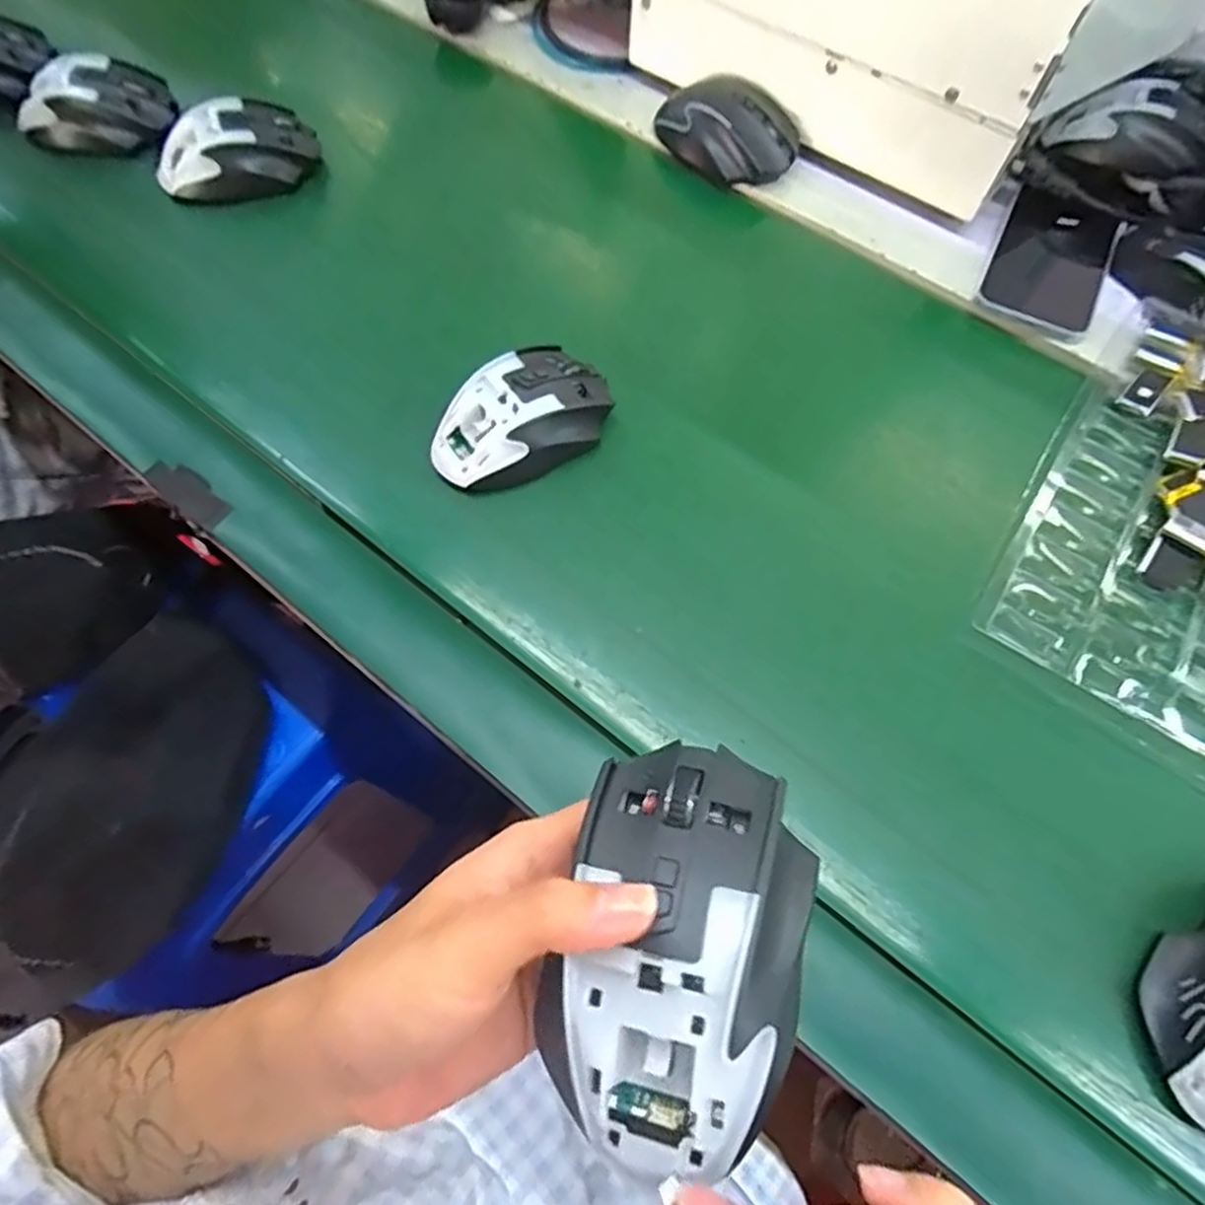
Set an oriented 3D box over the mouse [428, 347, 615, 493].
[{"bbox_3d":[-0.049,-0.111,0.418,0.110,0.039,0.062,-37,67,-19],"label":"mouse"}]

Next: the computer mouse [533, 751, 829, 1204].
[{"bbox_3d":[0.023,0.097,0.198,0.067,0.035,0.108,14,61,7],"label":"computer mouse"}]

